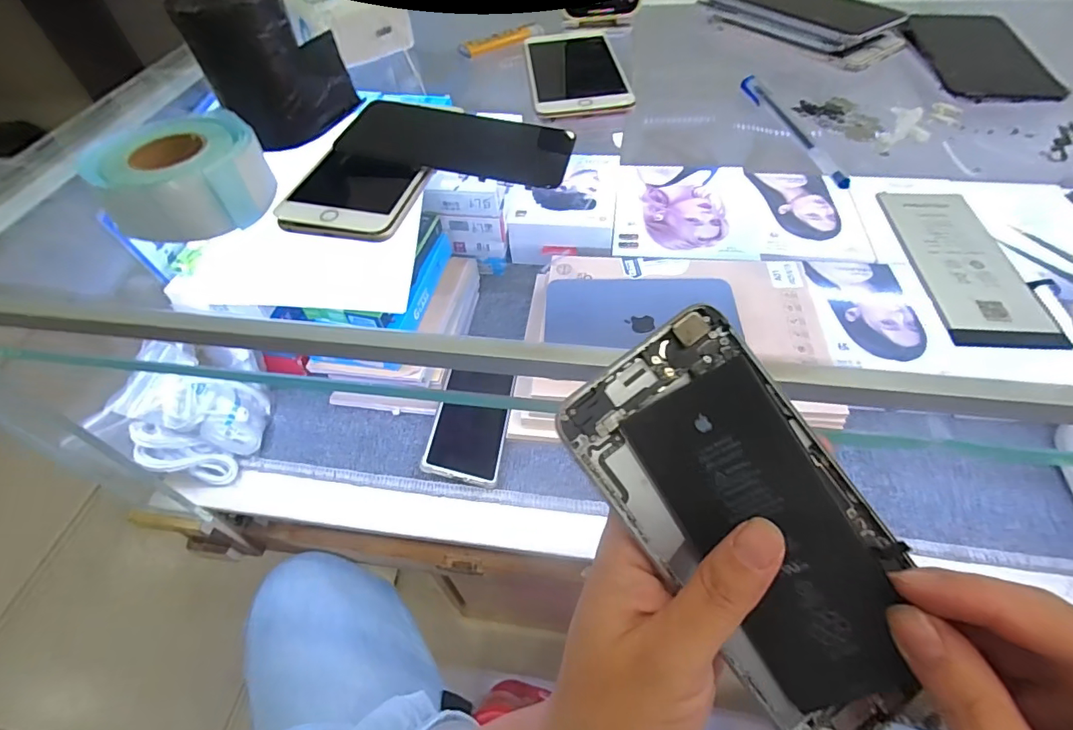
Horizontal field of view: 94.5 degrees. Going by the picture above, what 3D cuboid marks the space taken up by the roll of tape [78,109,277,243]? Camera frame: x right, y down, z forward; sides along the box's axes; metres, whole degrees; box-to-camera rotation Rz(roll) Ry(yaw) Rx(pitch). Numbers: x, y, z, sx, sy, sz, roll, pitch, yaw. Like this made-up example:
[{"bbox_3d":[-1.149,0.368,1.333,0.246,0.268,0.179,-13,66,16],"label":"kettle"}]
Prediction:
[{"bbox_3d":[-0.220,-0.121,0.311,0.091,0.046,0.091,-2,52,2],"label":"roll of tape"}]

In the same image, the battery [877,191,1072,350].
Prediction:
[{"bbox_3d":[0.219,-0.057,0.256,0.048,0.004,0.115,3,52,6],"label":"battery"}]

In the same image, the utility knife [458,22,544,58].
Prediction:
[{"bbox_3d":[-0.033,-0.301,0.459,0.081,0.010,0.017,-27,55,-17],"label":"utility knife"}]

